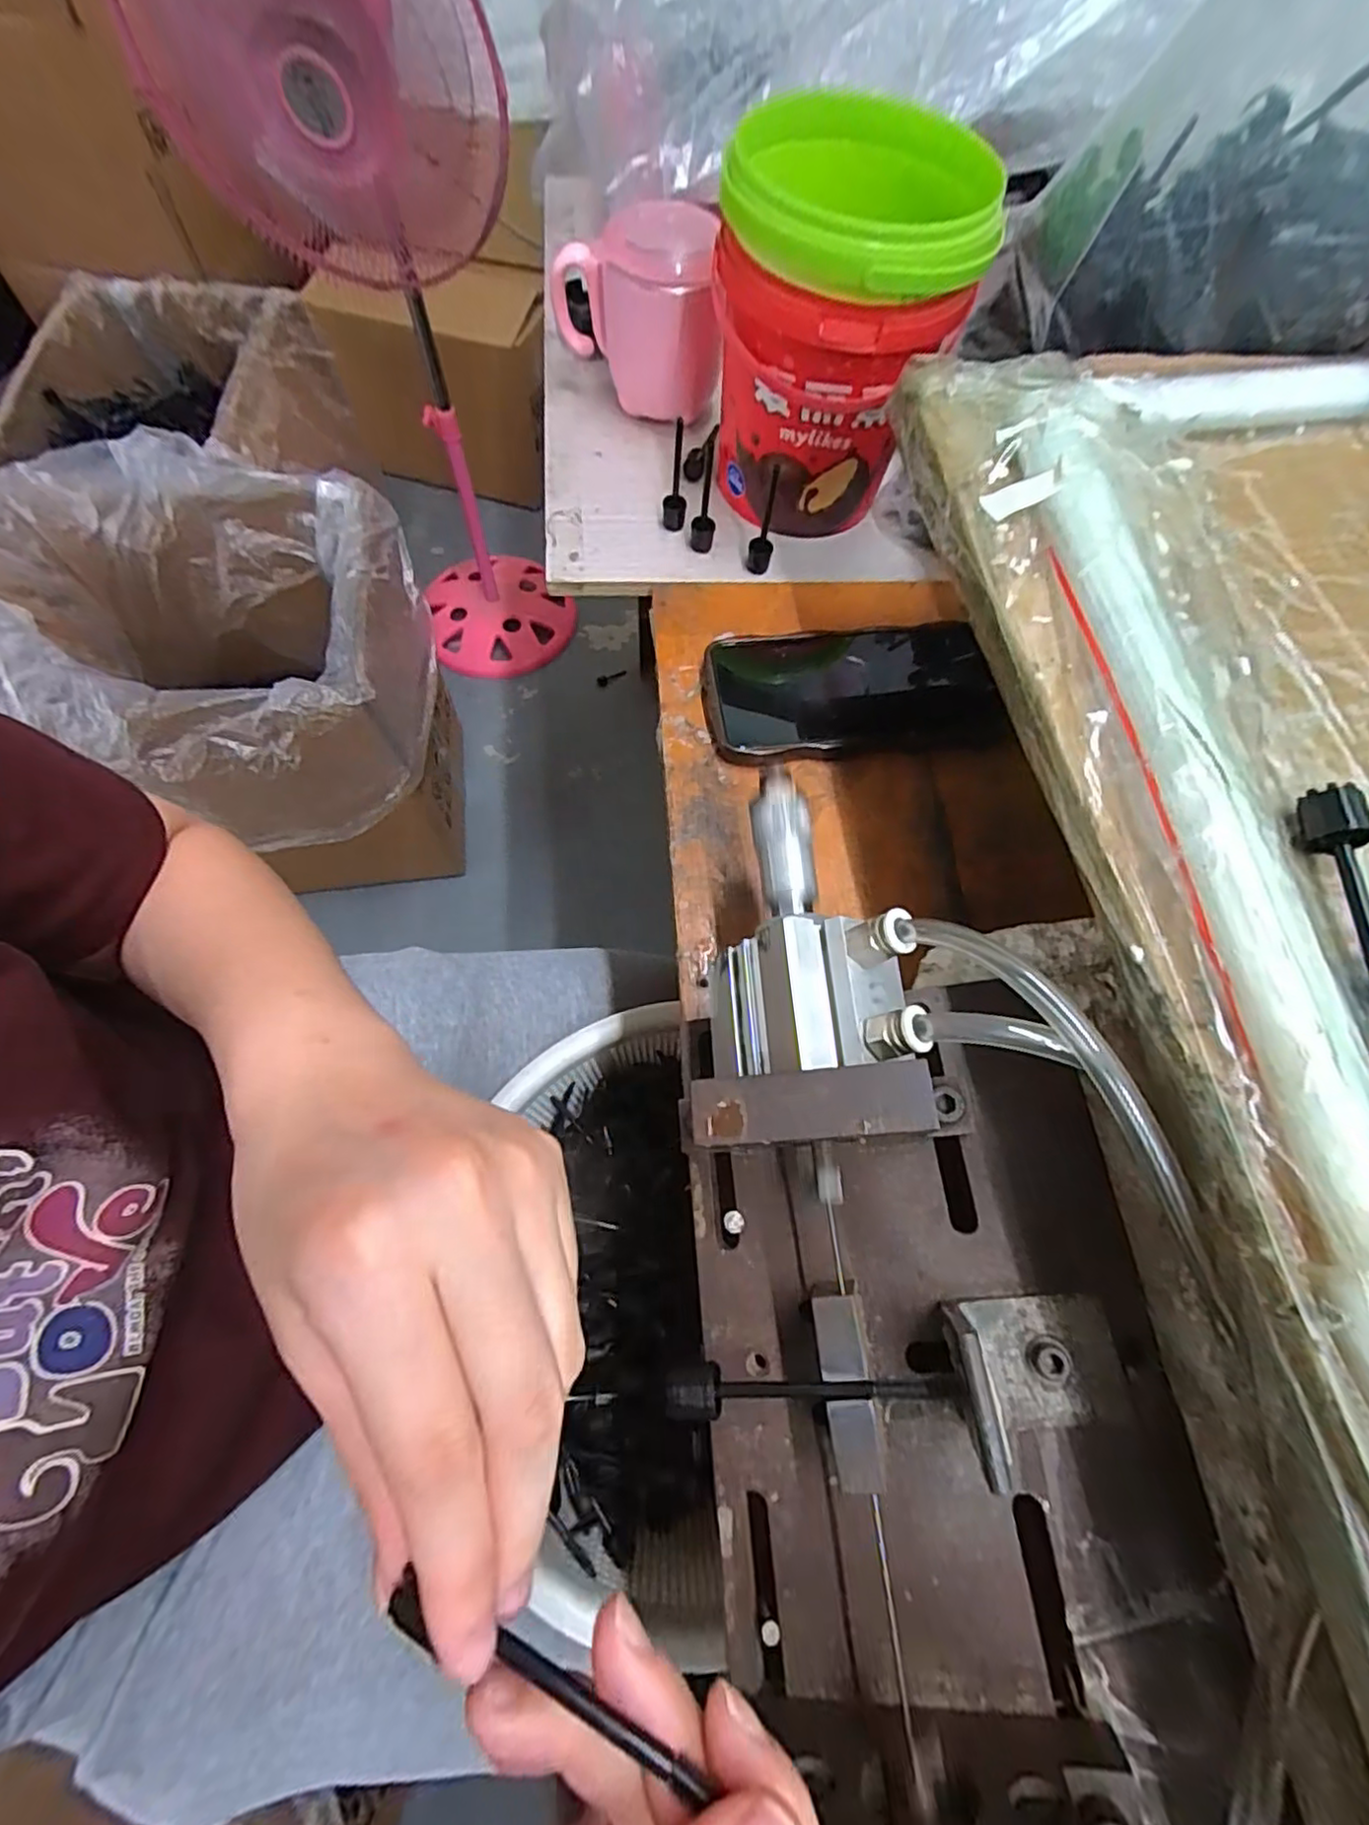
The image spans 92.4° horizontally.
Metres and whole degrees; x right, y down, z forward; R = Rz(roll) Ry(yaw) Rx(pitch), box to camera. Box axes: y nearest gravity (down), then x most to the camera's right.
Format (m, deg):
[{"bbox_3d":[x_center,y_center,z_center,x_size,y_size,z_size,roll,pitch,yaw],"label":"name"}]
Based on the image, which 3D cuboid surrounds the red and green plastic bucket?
[{"bbox_3d":[0.081,-0.320,0.374,0.124,0.151,0.122,10,68,0],"label":"red and green plastic bucket"}]

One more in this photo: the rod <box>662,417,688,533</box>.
[{"bbox_3d":[-0.006,-0.263,0.392,0.015,0.067,0.014,1,68,-3],"label":"rod"}]

